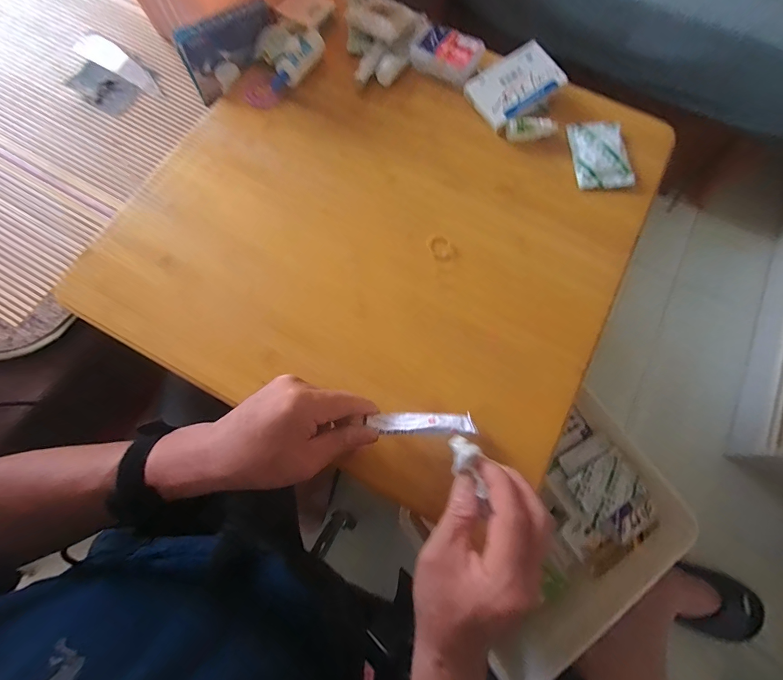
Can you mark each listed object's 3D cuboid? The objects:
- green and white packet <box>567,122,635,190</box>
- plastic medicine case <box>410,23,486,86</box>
[{"bbox_3d":[0.267,-0.238,0.471,0.065,0.010,0.098,-3,73,-2],"label":"green and white packet"},{"bbox_3d":[0.076,-0.386,0.493,0.086,0.016,0.070,28,75,8],"label":"plastic medicine case"}]

